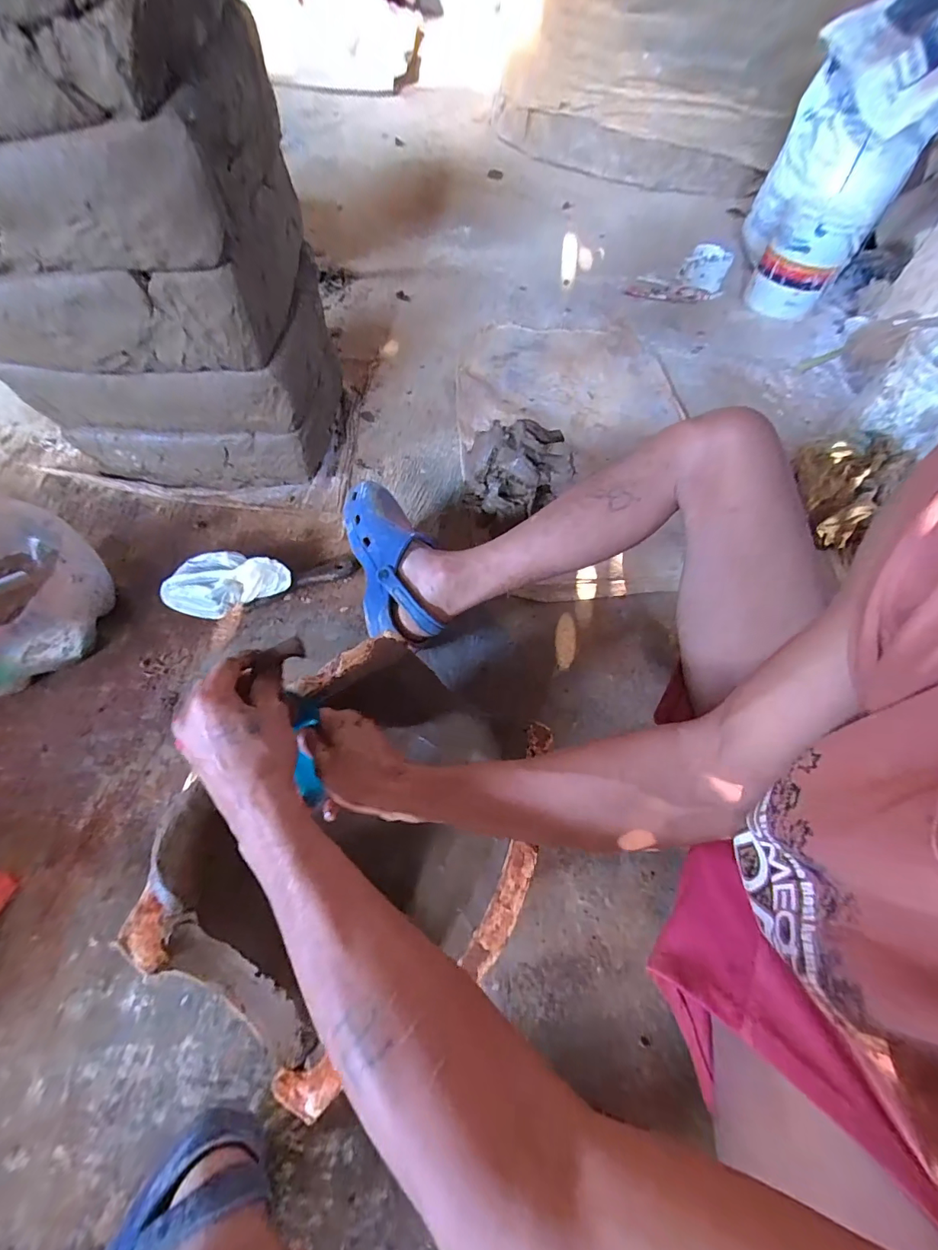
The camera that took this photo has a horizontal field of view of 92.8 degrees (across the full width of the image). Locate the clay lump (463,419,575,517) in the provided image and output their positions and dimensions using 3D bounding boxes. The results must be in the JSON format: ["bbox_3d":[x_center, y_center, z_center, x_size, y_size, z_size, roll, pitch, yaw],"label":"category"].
[{"bbox_3d":[0.081,-0.251,0.727,0.174,0.128,0.115,-6,62,-7],"label":"clay lump"}]

